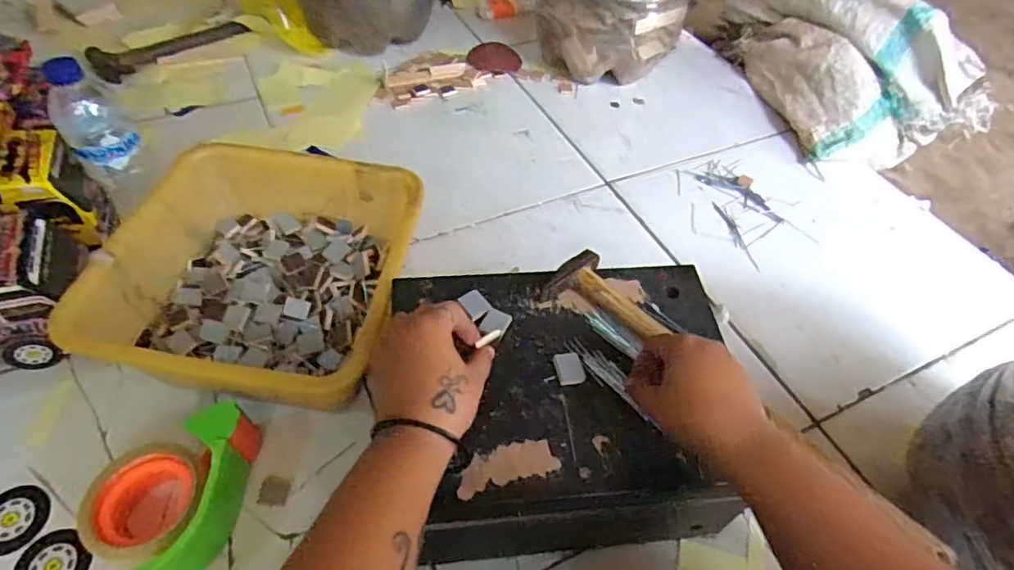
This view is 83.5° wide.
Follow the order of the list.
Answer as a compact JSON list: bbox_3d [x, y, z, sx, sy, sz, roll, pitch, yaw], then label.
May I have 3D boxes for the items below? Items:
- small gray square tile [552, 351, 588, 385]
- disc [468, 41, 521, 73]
[{"bbox_3d":[0.050,0.066,0.450,0.022,0.005,0.027,-11,53,-12],"label":"small gray square tile"},{"bbox_3d":[-0.022,-0.399,0.990,0.092,0.009,0.078,0,52,-4],"label":"disc"}]

